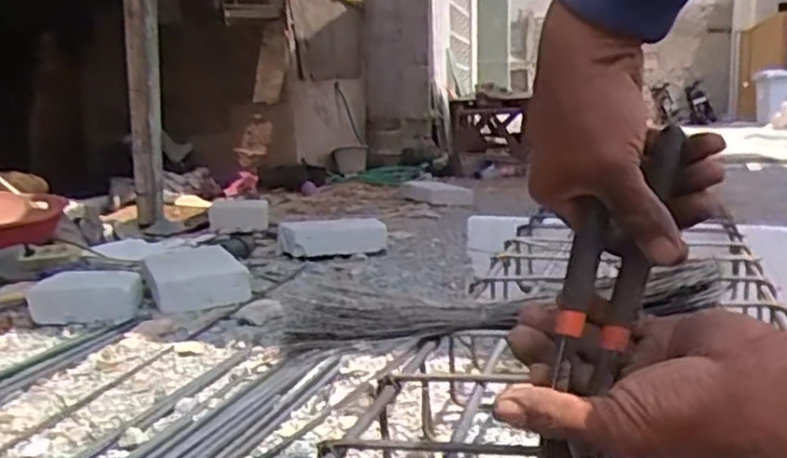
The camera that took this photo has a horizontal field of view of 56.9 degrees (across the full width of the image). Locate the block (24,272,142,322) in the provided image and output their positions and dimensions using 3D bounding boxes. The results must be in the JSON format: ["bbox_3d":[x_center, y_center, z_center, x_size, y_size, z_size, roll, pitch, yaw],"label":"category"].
[{"bbox_3d":[-0.653,0.145,1.546,0.224,0.077,0.135,-2,10,-12],"label":"block"}]

